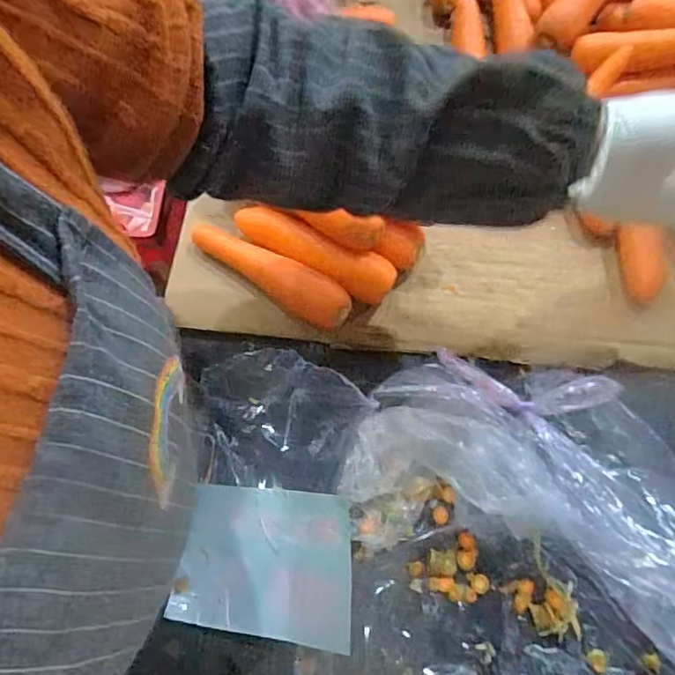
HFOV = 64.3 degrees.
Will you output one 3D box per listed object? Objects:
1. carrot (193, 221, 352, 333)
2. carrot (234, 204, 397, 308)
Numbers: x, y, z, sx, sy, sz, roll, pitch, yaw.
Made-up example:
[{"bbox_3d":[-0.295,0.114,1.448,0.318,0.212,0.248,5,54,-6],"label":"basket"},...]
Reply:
[{"bbox_3d":[-0.059,-0.058,0.470,0.160,0.034,0.036,32,73,12],"label":"carrot"},{"bbox_3d":[-0.021,-0.076,0.477,0.150,0.041,0.032,27,72,10],"label":"carrot"}]

